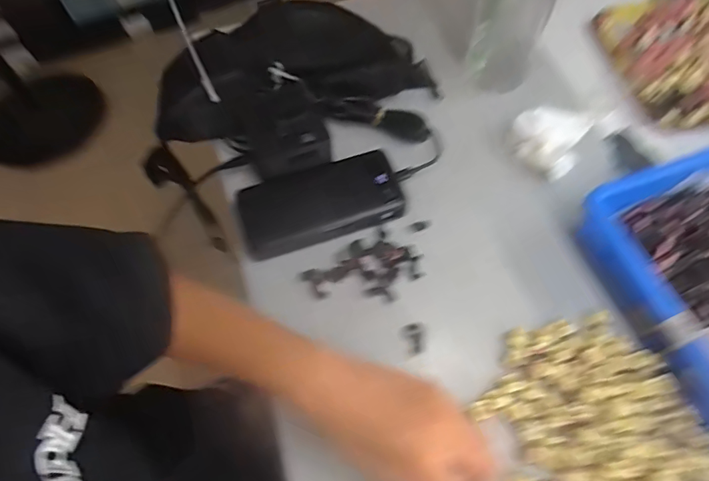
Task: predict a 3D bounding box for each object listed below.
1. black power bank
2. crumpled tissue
[{"bbox_3d":[-0.034,-0.036,0.476,0.153,0.026,0.075,-18,62,-7],"label":"black power bank"},{"bbox_3d":[0.198,-0.105,0.501,0.066,0.035,0.078,27,65,16],"label":"crumpled tissue"}]

